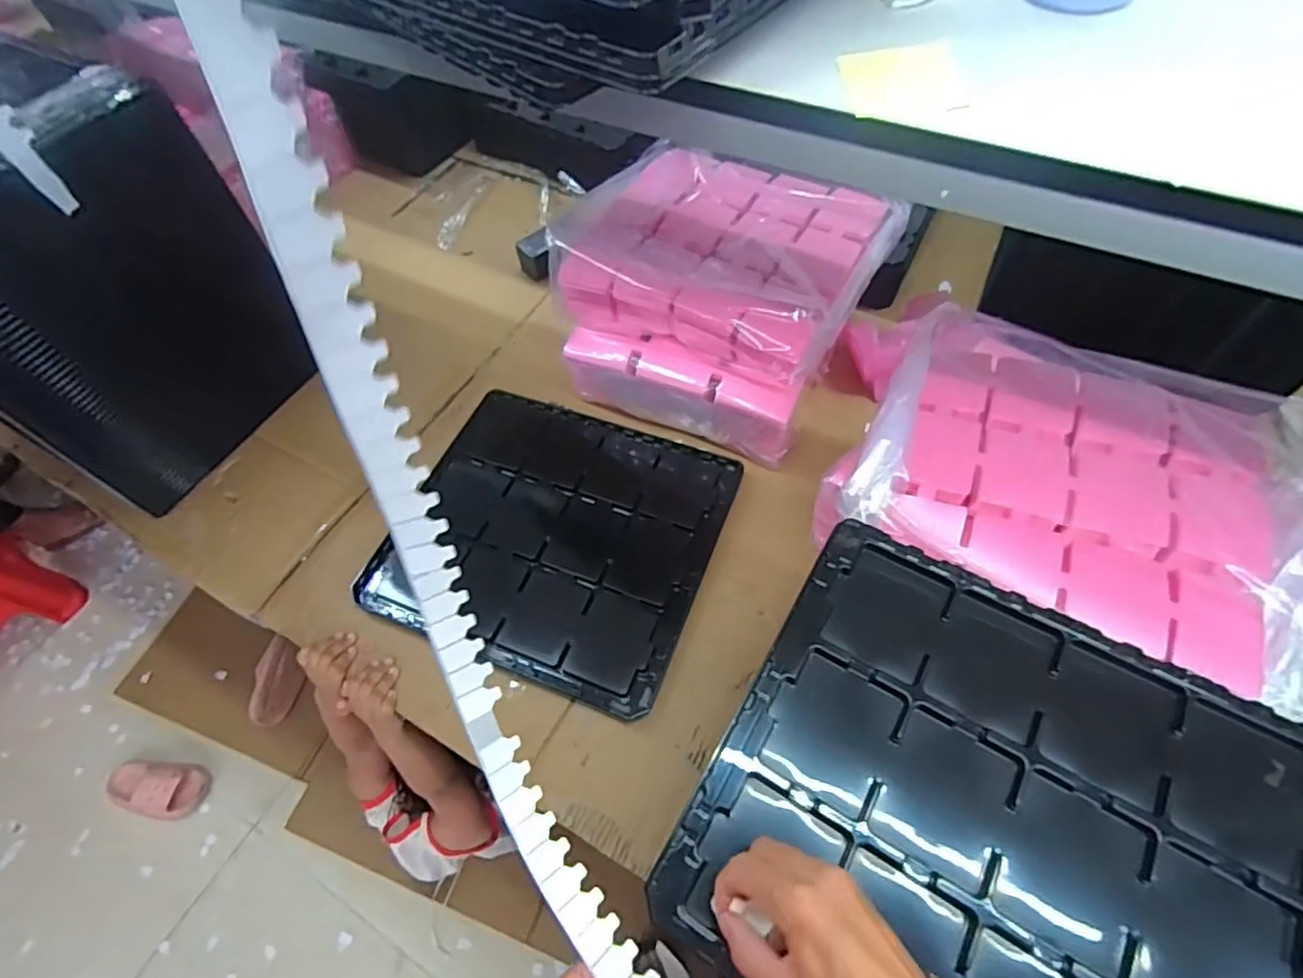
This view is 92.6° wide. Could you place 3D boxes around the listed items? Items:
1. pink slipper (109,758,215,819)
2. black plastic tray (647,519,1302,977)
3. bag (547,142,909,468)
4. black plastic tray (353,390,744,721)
[{"bbox_3d":[-1.064,0.633,1.324,0.217,0.075,0.104,5,59,7],"label":"pink slipper"},{"bbox_3d":[0.236,0.229,0.419,0.370,0.027,0.323,27,64,18],"label":"black plastic tray"},{"bbox_3d":[0.074,-0.235,0.819,0.382,0.194,0.283,20,62,15],"label":"bag"},{"bbox_3d":[-0.115,0.050,0.767,0.374,0.030,0.341,18,62,14],"label":"black plastic tray"}]

